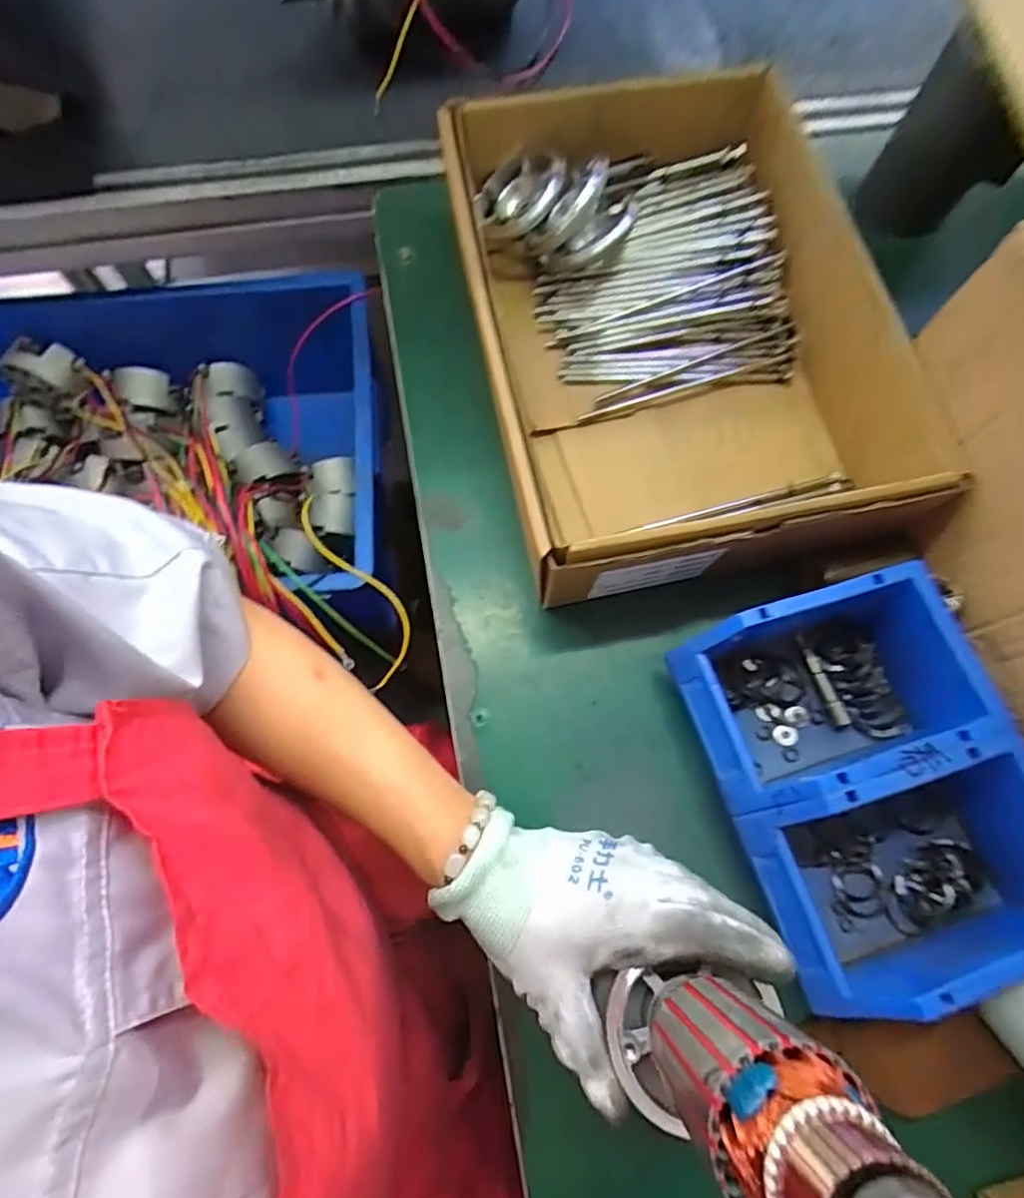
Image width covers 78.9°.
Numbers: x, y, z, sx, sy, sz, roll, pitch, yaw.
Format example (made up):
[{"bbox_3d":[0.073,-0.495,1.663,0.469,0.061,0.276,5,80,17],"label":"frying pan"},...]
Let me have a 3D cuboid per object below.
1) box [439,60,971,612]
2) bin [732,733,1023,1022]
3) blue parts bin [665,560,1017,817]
[{"bbox_3d":[0.113,-0.202,0.471,0.281,0.114,0.386,-13,72,-5],"label":"box"},{"bbox_3d":[0.228,0.149,0.353,0.166,0.075,0.109,-17,72,-7],"label":"bin"},{"bbox_3d":[0.198,0.055,0.386,0.169,0.074,0.106,-16,72,-6],"label":"blue parts bin"}]

